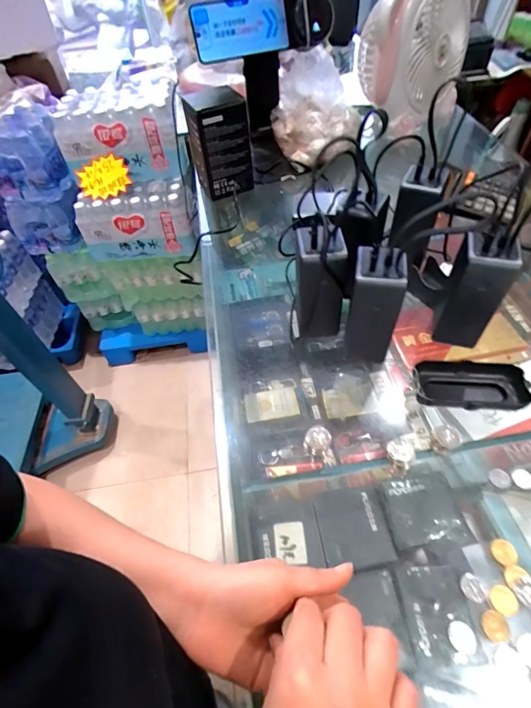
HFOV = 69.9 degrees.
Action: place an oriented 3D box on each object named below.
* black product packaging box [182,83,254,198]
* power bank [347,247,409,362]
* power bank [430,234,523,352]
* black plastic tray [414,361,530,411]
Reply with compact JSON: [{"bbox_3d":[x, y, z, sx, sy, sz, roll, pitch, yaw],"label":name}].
[{"bbox_3d":[-0.082,-0.374,0.665,0.091,0.144,0.121,-14,53,-6],"label":"black product packaging box"},{"bbox_3d":[0.114,-0.047,0.400,0.047,0.139,0.048,10,54,12],"label":"power bank"},{"bbox_3d":[0.222,-0.060,0.408,0.050,0.136,0.029,16,56,16],"label":"power bank"},{"bbox_3d":[0.216,0.036,0.409,0.107,0.029,0.054,0,53,5],"label":"black plastic tray"}]

